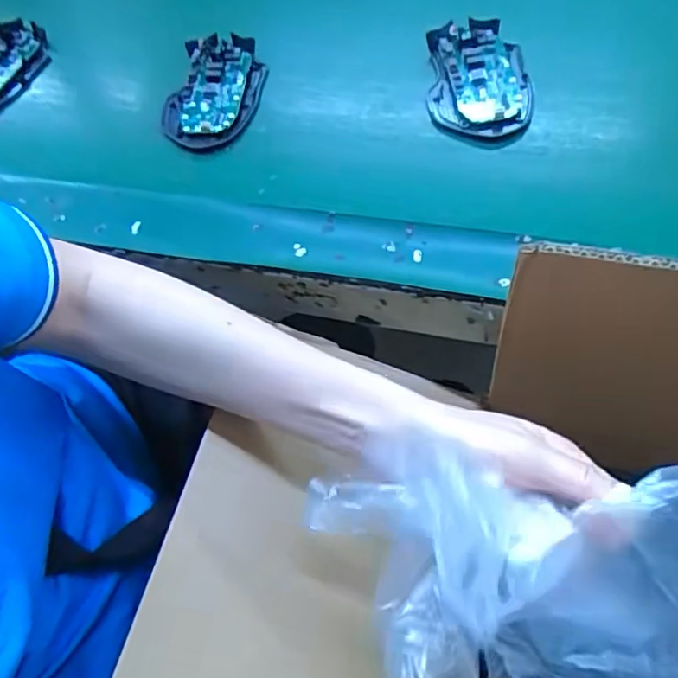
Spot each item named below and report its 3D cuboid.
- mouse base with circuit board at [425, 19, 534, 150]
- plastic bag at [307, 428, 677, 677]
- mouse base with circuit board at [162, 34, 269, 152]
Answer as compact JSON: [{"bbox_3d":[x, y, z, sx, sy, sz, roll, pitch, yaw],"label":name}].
[{"bbox_3d":[0.104,-0.188,0.445,0.072,0.029,0.114,4,62,3],"label":"mouse base with circuit board"},{"bbox_3d":[0.072,0.101,0.251,0.171,0.097,0.093,14,63,8],"label":"plastic bag"},{"bbox_3d":[-0.099,-0.201,0.484,0.075,0.018,0.121,11,63,7],"label":"mouse base with circuit board"}]

